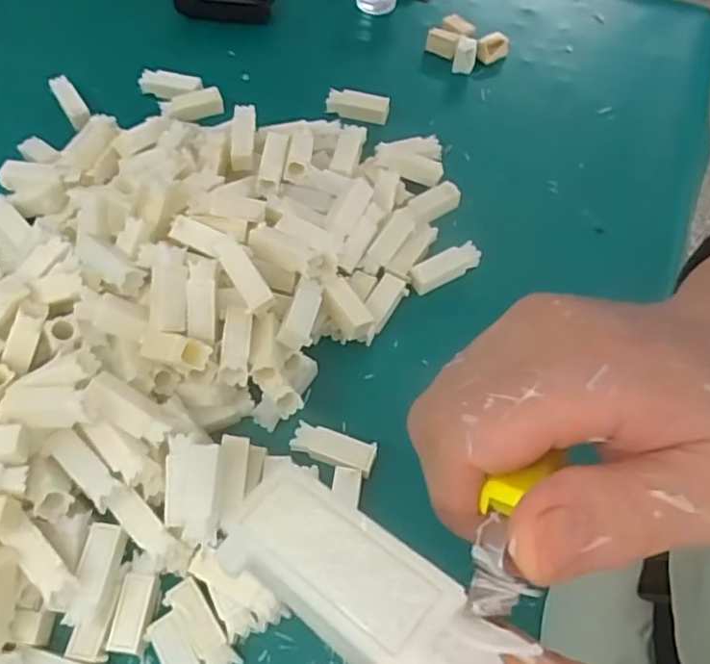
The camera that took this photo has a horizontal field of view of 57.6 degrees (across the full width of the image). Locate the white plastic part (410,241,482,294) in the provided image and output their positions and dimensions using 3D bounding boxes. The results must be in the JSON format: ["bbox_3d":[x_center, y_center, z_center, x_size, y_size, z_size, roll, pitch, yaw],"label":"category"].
[{"bbox_3d":[0.078,-0.055,0.560,0.064,0.016,0.023,-27,65,-16],"label":"white plastic part"}]

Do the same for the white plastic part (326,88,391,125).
[{"bbox_3d":[0.003,-0.231,0.658,0.063,0.019,0.026,10,61,4],"label":"white plastic part"}]

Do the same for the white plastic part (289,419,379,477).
[{"bbox_3d":[-0.015,0.086,0.474,0.060,0.016,0.025,17,62,8],"label":"white plastic part"}]

